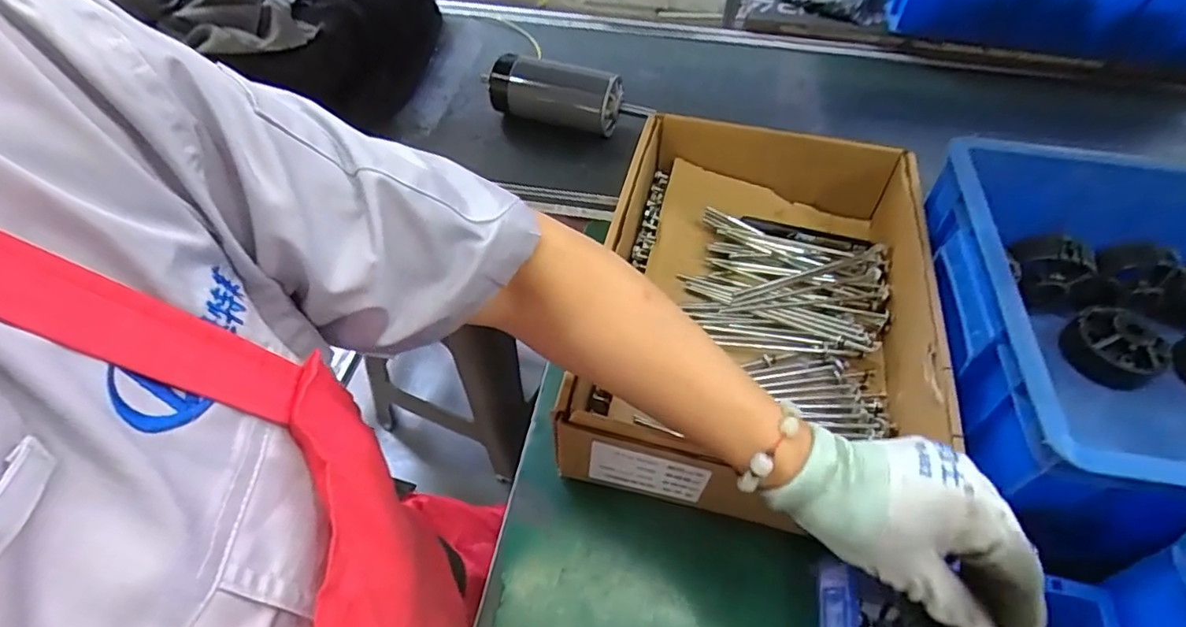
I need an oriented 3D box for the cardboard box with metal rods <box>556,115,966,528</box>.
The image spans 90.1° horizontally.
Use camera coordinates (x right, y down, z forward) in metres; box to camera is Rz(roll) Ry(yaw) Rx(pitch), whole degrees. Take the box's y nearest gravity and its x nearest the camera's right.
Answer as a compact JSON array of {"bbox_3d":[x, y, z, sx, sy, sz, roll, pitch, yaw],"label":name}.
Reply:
[{"bbox_3d":[0.146,-0.017,0.517,0.260,0.087,0.370,12,51,9],"label":"cardboard box with metal rods"}]

